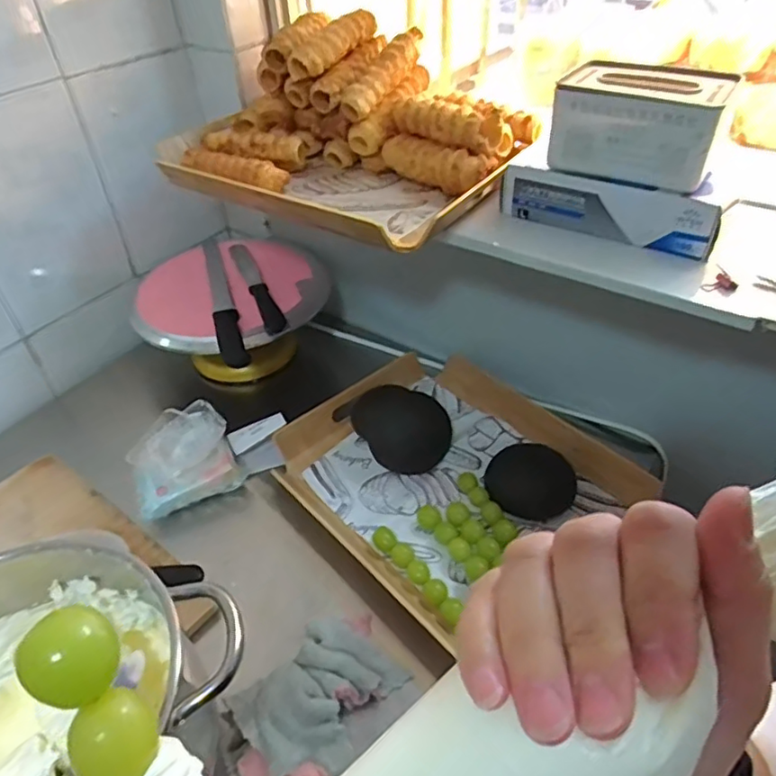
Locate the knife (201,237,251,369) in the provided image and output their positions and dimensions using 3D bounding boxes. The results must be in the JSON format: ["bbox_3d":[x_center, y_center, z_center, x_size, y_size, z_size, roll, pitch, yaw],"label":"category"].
[{"bbox_3d":[-0.246,-0.141,0.875,0.033,0.018,0.360,-15,43,-12],"label":"knife"}]

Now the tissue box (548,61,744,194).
[{"bbox_3d":[0.267,-0.274,0.618,0.166,0.079,0.118,24,48,27],"label":"tissue box"}]

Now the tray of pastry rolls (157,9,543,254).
[{"bbox_3d":[-0.072,-0.331,0.741,0.438,0.147,0.291,21,47,24],"label":"tray of pastry rolls"}]

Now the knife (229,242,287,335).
[{"bbox_3d":[-0.199,-0.156,0.907,0.032,0.020,0.236,-18,44,-16],"label":"knife"}]

